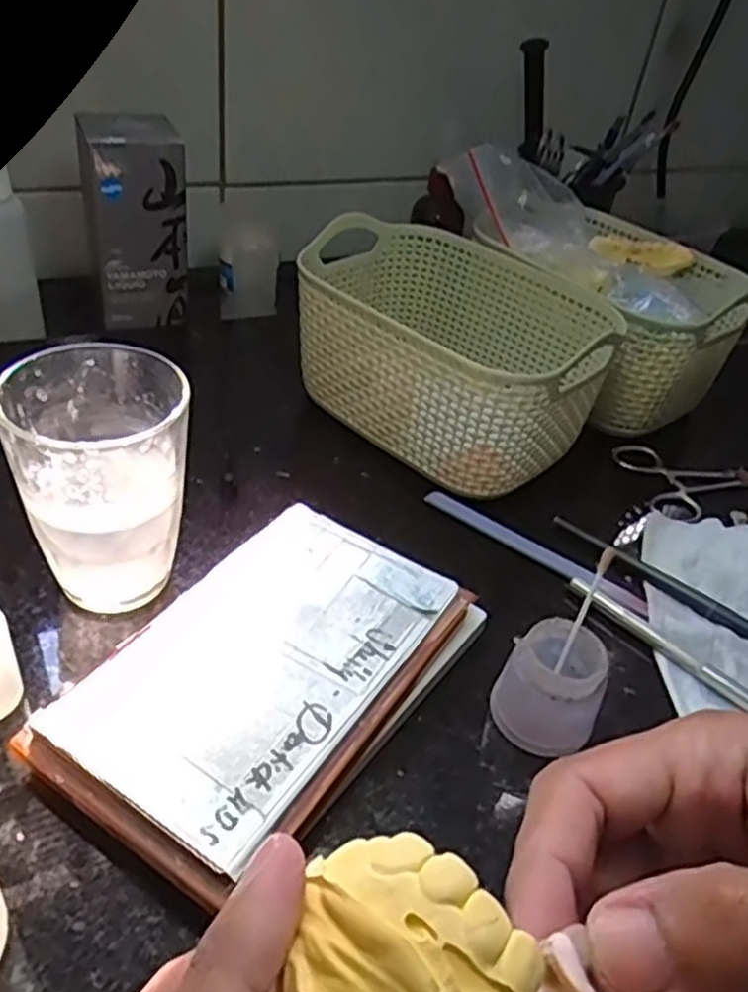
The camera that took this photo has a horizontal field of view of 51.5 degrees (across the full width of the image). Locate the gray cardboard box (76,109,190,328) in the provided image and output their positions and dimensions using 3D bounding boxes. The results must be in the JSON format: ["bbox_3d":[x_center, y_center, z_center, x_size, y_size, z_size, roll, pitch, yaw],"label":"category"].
[{"bbox_3d":[-0.149,-0.171,0.489,0.058,0.118,0.044,-7,42,-16],"label":"gray cardboard box"}]

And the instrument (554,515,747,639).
[{"bbox_3d":[0.158,0.051,0.360,0.164,0.004,0.012,33,46,27],"label":"instrument"}]

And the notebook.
[{"bbox_3d":[-0.039,0.068,0.292,0.096,0.026,0.151,27,43,22],"label":"notebook"}]

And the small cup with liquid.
[{"bbox_3d":[0.068,0.073,0.296,0.036,0.039,0.033,4,40,-4],"label":"small cup with liquid"}]

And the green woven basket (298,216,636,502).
[{"bbox_3d":[0.041,-0.079,0.439,0.120,0.085,0.169,-28,51,-35],"label":"green woven basket"}]

